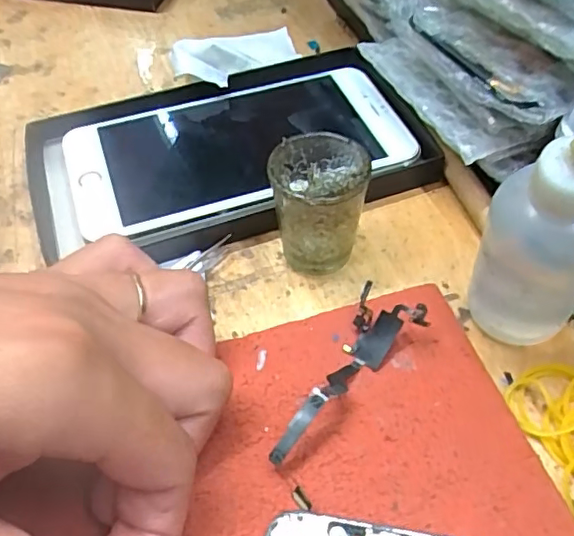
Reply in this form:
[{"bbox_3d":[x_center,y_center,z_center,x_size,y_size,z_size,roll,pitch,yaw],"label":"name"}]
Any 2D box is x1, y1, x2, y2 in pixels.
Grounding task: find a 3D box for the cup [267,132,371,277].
[{"bbox_3d":[0.012,-0.022,0.223,0.035,0.049,0.033,-1,53,2],"label":"cup"}]

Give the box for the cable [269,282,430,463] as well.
[{"bbox_3d":[0.022,0.039,0.192,0.023,0.017,0.067,24,58,19],"label":"cable"}]

